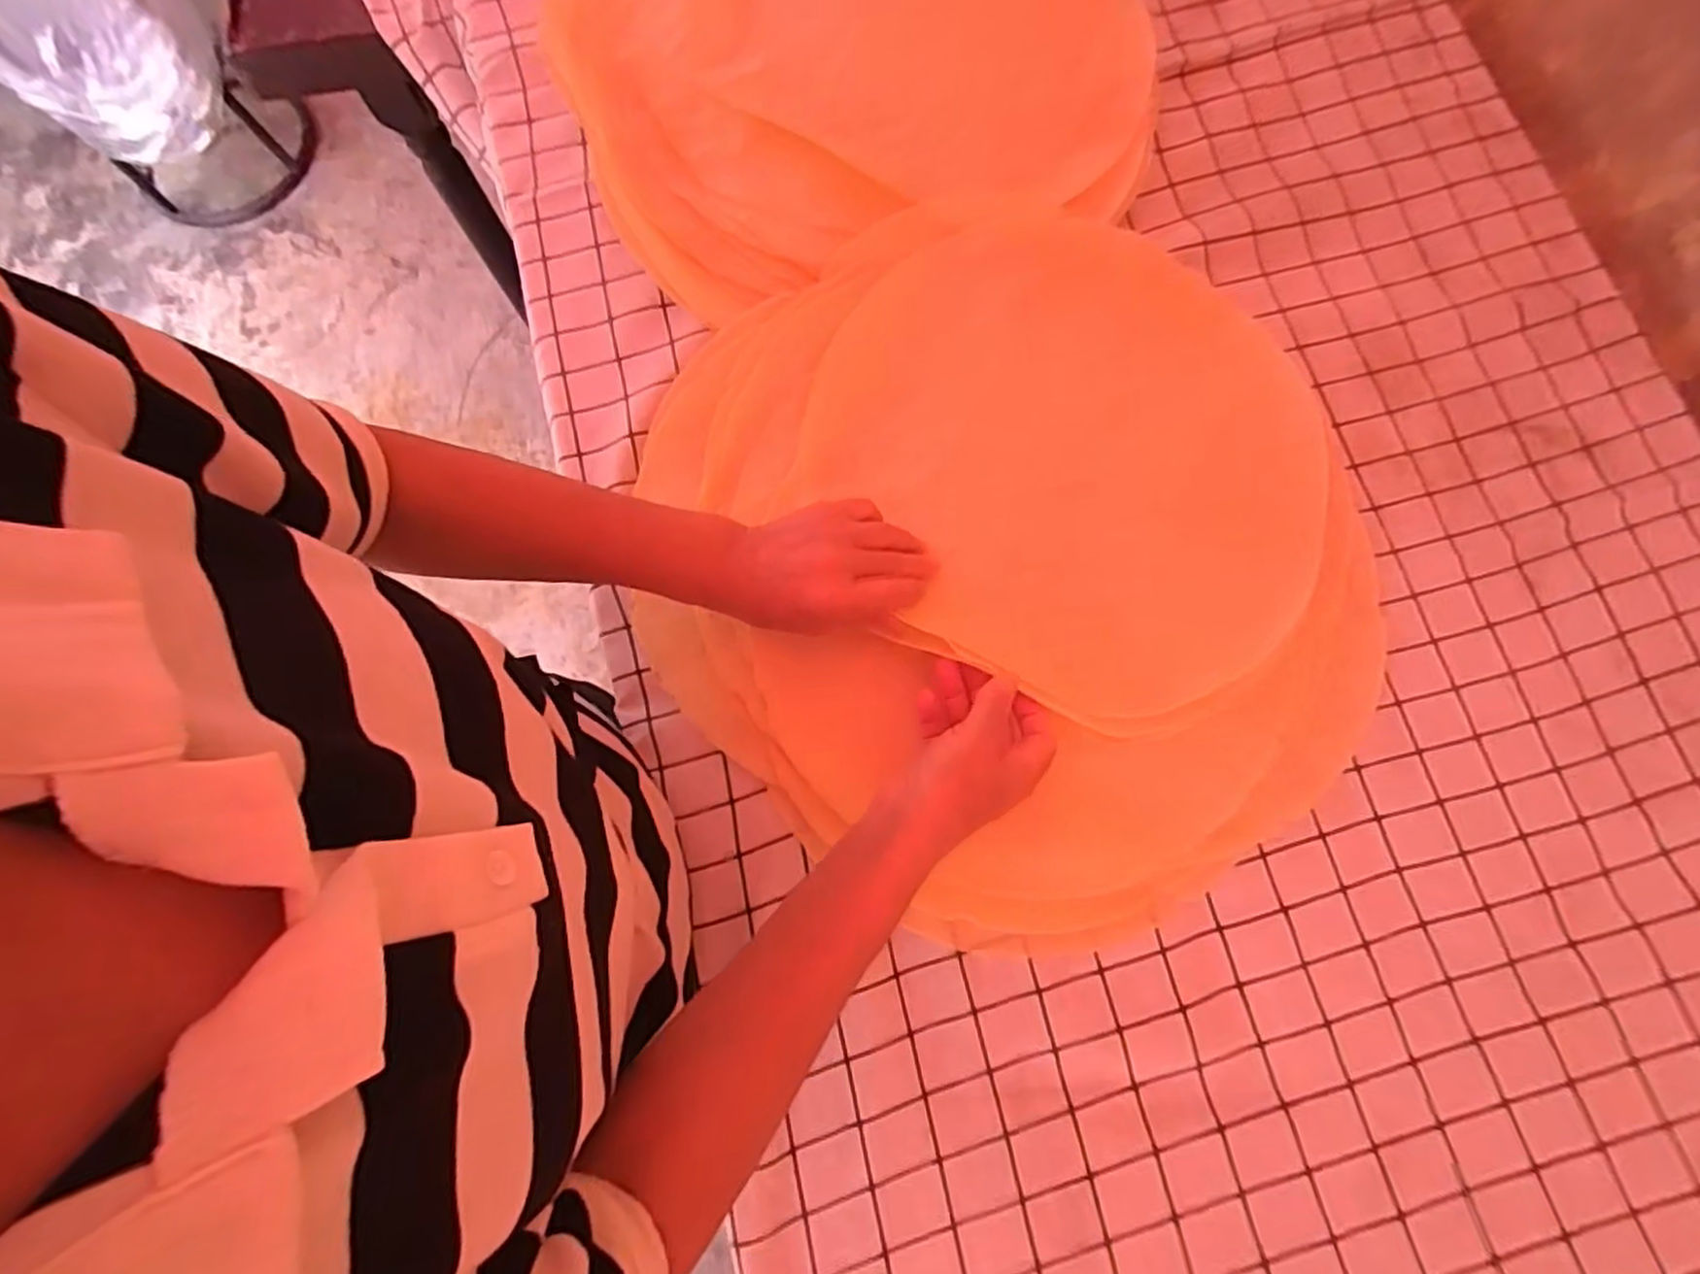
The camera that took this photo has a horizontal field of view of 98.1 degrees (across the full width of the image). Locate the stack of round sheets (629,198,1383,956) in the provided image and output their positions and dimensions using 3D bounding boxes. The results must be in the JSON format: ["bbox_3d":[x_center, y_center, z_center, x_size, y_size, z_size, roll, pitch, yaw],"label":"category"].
[{"bbox_3d":[0.120,-0.073,0.492,0.474,0.056,0.477,44,81,9],"label":"stack of round sheets"}]

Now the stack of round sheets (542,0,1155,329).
[{"bbox_3d":[0.004,-0.475,0.586,0.450,0.044,0.409,-16,78,-3],"label":"stack of round sheets"}]

